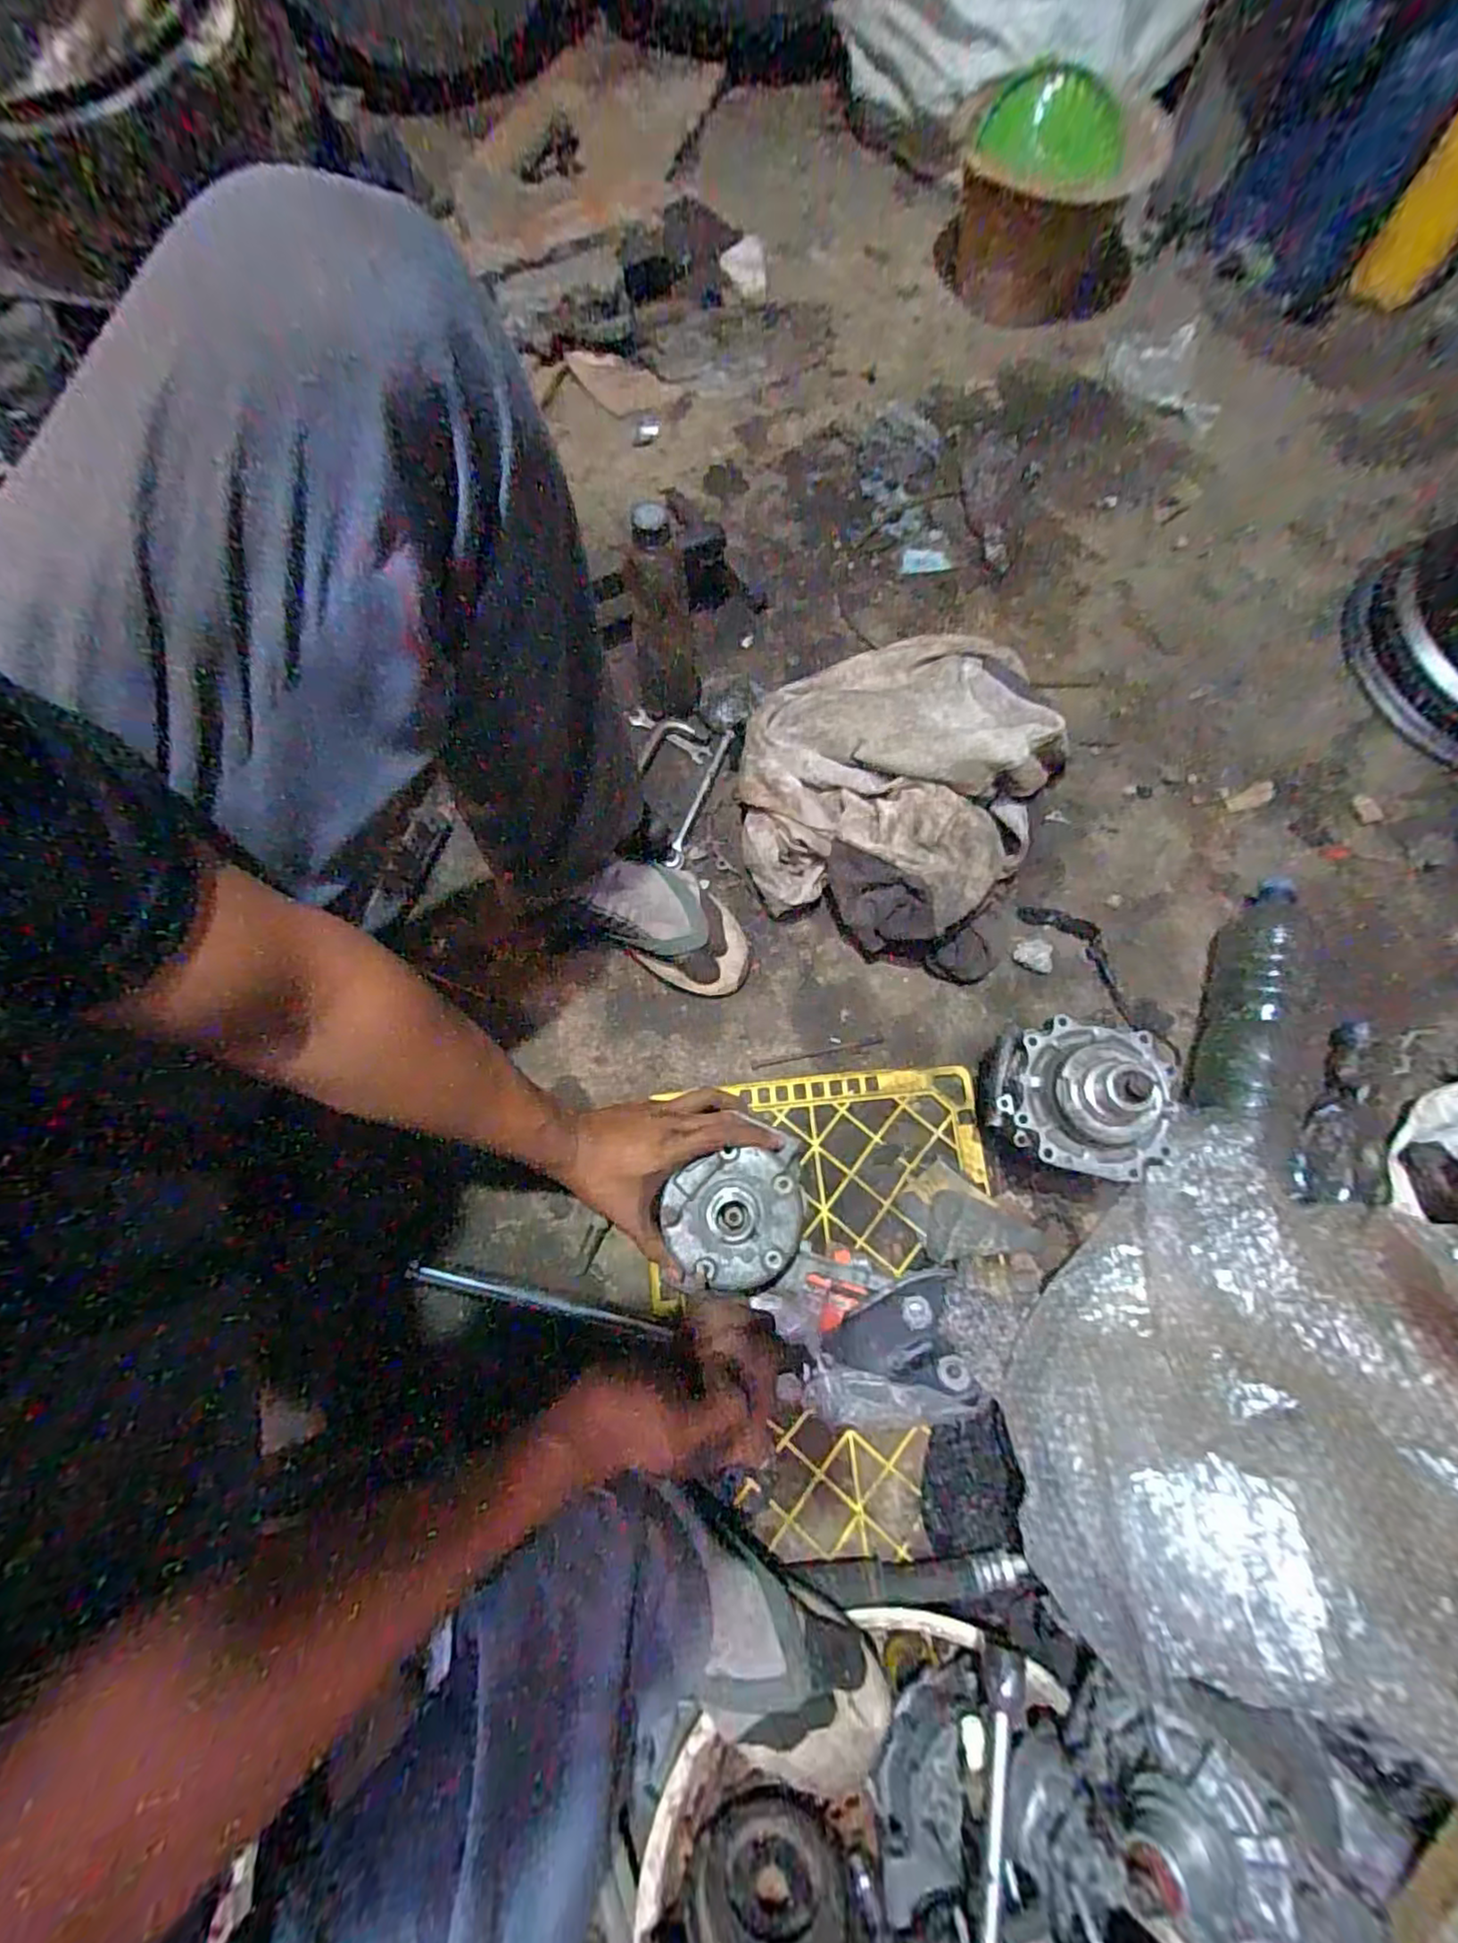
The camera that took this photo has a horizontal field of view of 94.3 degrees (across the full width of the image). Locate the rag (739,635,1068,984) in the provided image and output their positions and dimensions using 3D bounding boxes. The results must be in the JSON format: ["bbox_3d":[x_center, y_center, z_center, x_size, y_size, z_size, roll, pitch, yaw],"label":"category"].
[{"bbox_3d":[0.178,-0.219,0.706,0.312,0.117,0.385,21,75,6],"label":"rag"}]

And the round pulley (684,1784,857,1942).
[{"bbox_3d":[0.028,0.634,0.460,0.111,0.104,0.026,-14,95,-30],"label":"round pulley"}]

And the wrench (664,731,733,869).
[{"bbox_3d":[-0.032,-0.194,0.753,0.018,0.014,0.185,19,77,6],"label":"wrench"}]

